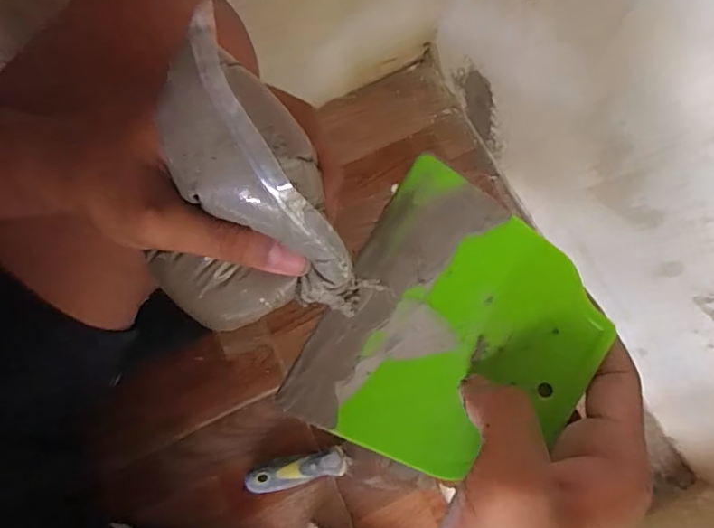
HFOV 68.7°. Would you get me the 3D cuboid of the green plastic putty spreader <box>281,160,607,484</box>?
[{"bbox_3d":[0.039,0.030,0.218,0.105,0.004,0.118,30,89,17],"label":"green plastic putty spreader"}]

